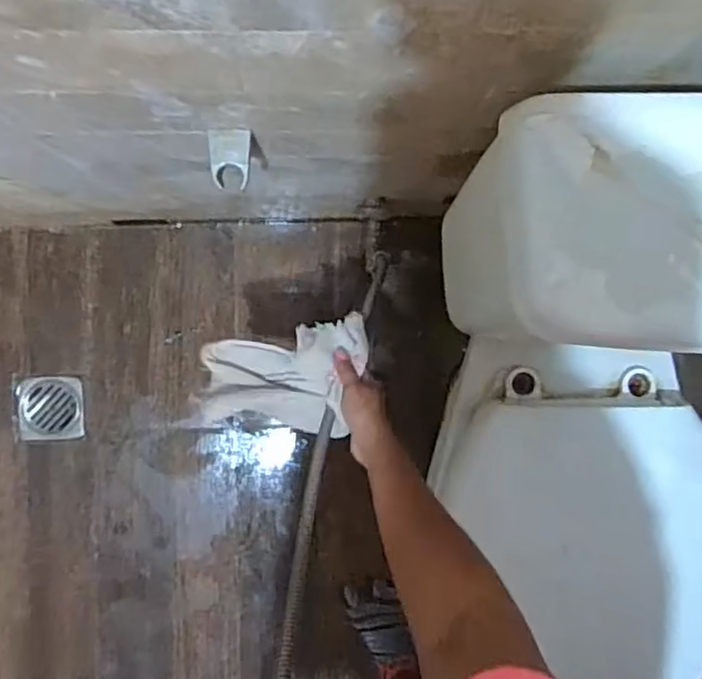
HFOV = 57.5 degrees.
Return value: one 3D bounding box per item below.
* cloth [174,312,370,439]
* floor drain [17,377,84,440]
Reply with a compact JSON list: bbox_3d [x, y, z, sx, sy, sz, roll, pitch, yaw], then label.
[{"bbox_3d":[-0.086,0.055,0.784,0.251,0.064,0.134,-15,91,24],"label":"cloth"},{"bbox_3d":[-0.525,0.121,1.122,0.114,0.008,0.110,-1,90,-3],"label":"floor drain"}]

